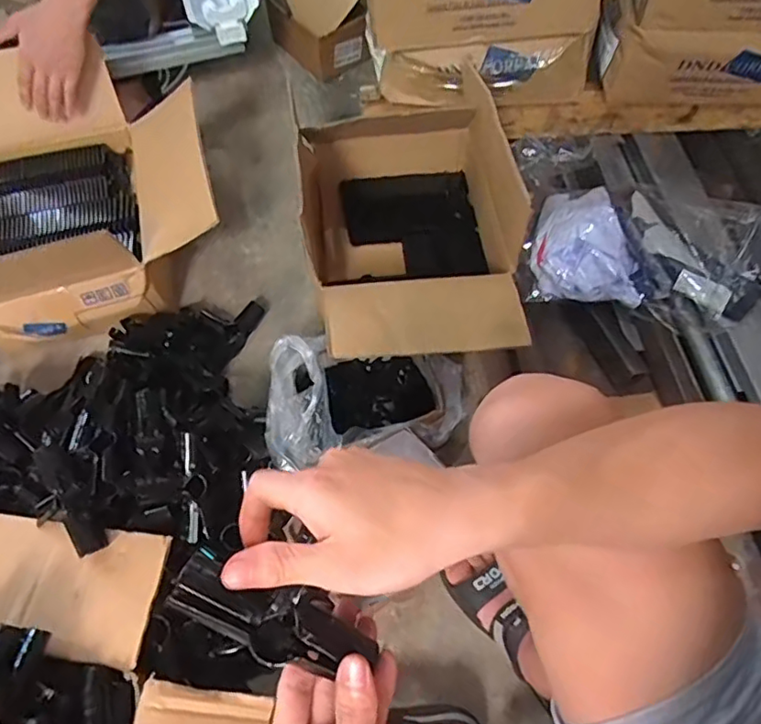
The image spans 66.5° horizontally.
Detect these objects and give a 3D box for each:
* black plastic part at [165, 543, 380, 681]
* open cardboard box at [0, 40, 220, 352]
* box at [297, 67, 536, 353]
[{"bbox_3d":[-0.056,0.147,0.328,0.126,0.032,0.041,28,62,-12],"label":"black plastic part"},{"bbox_3d":[-0.498,-0.250,0.889,0.464,0.203,0.381,-15,62,-8],"label":"open cardboard box"},{"bbox_3d":[0.037,-0.191,0.870,0.283,0.254,0.453,-7,61,-4],"label":"box"}]

